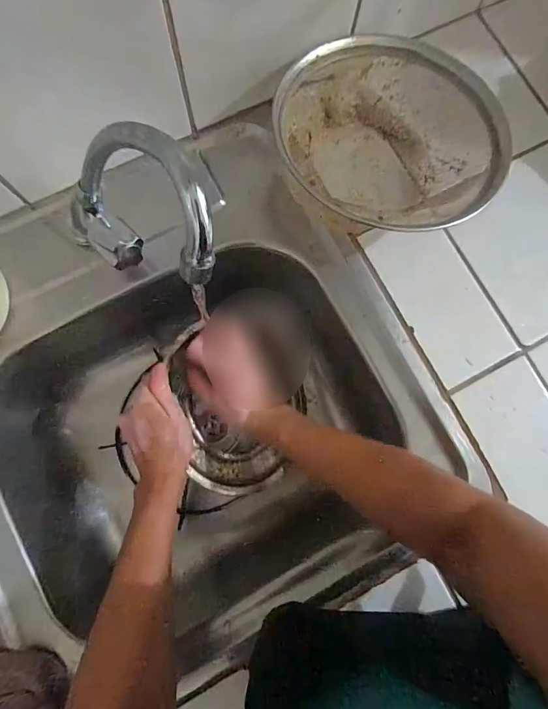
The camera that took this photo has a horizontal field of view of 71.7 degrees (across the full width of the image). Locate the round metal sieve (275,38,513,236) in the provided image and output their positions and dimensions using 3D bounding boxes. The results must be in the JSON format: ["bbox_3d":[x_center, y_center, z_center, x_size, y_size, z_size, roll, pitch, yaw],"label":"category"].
[{"bbox_3d":[0.134,-0.238,0.420,0.202,0.063,0.234,-42,85,-8],"label":"round metal sieve"}]

